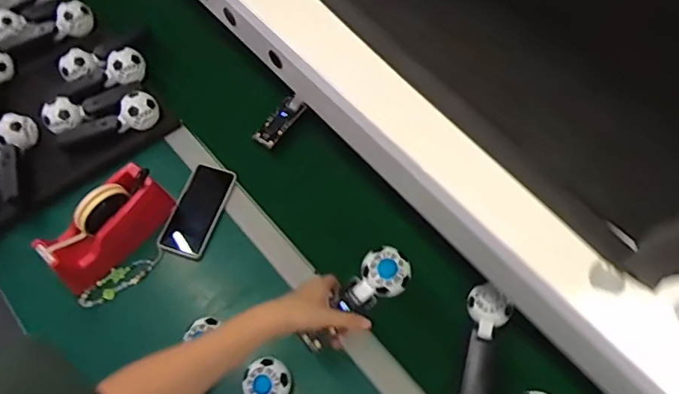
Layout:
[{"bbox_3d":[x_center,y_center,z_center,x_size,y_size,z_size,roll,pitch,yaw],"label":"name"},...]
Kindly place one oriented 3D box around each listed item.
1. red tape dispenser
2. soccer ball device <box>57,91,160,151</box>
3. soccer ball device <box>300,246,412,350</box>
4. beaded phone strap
[{"bbox_3d":[-0.361,0.046,0.818,0.069,0.102,0.201,35,68,17],"label":"red tape dispenser"},{"bbox_3d":[-0.406,-0.134,0.936,0.177,0.045,0.053,-23,65,-11],"label":"soccer ball device"},{"bbox_3d":[0.022,0.136,0.704,0.168,0.024,0.062,-44,70,-6],"label":"soccer ball device"},{"bbox_3d":[-0.341,0.126,0.838,0.139,0.016,0.037,-29,66,-14],"label":"beaded phone strap"}]

